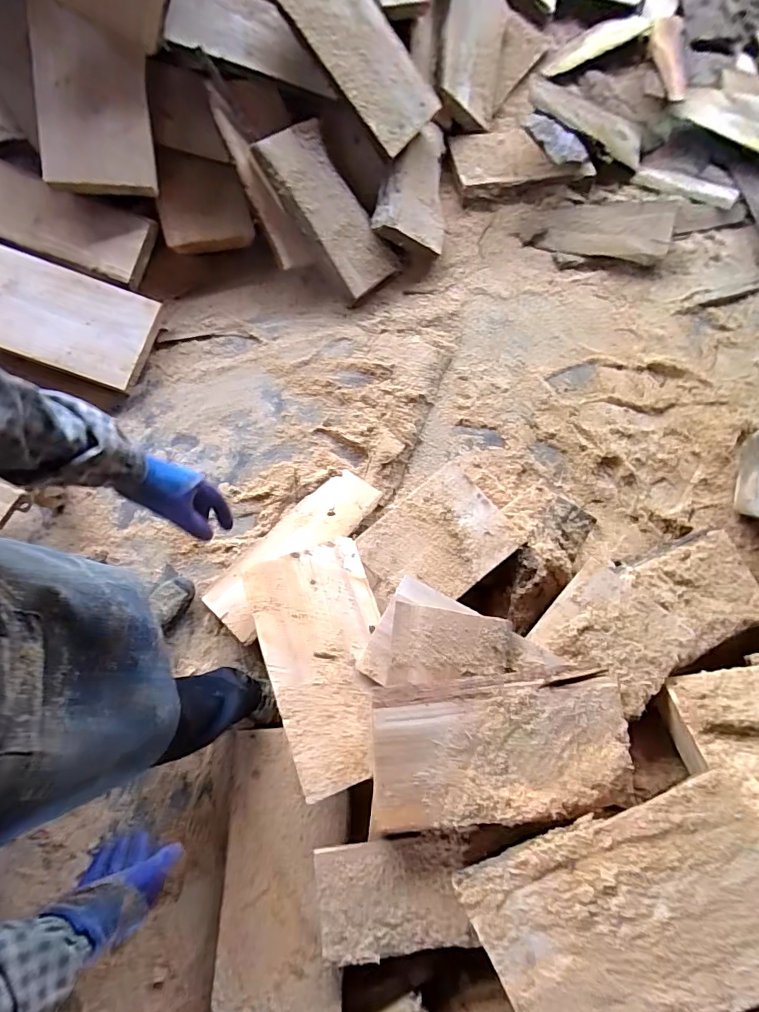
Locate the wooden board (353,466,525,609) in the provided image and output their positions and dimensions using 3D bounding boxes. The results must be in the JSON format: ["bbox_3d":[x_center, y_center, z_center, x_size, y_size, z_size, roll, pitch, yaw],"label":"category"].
[{"bbox_3d":[0.132,0.101,1.153,0.357,0.050,0.270,-39,83,-7],"label":"wooden board"}]

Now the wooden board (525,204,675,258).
[{"bbox_3d":[0.702,-0.860,1.437,0.415,0.030,0.153,0,99,1],"label":"wooden board"}]

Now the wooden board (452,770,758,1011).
[{"bbox_3d":[0.423,0.677,0.760,0.495,0.017,0.307,-31,67,3],"label":"wooden board"}]

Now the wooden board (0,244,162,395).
[{"bbox_3d":[-0.926,-0.536,1.302,0.520,0.038,0.279,19,90,-6],"label":"wooden board"}]

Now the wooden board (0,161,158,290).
[{"bbox_3d":[-0.911,-0.805,1.306,0.507,0.034,0.216,20,73,1],"label":"wooden board"}]

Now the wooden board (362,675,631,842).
[{"bbox_3d":[0.233,0.477,0.895,0.487,0.061,0.249,-3,74,-5],"label":"wooden board"}]

